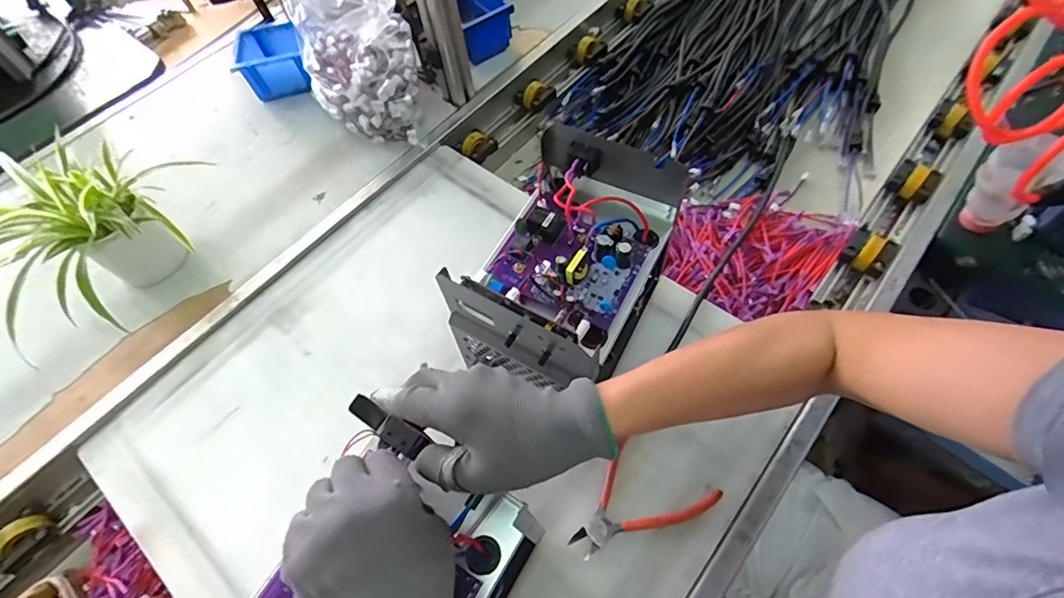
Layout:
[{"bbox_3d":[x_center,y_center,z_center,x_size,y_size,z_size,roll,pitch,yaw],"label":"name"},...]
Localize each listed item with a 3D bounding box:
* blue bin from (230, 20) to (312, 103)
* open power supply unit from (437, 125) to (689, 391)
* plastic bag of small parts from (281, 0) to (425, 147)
[{"bbox_3d":[-0.433,-0.393,0.850,0.102,0.073,0.116,-19,60,-7],"label":"blue bin"},{"bbox_3d":[0.034,-0.034,0.487,0.156,0.119,0.217,27,66,19],"label":"open power supply unit"},{"bbox_3d":[-0.248,-0.349,0.740,0.155,0.213,0.168,-10,60,-2],"label":"plastic bag of small parts"}]

